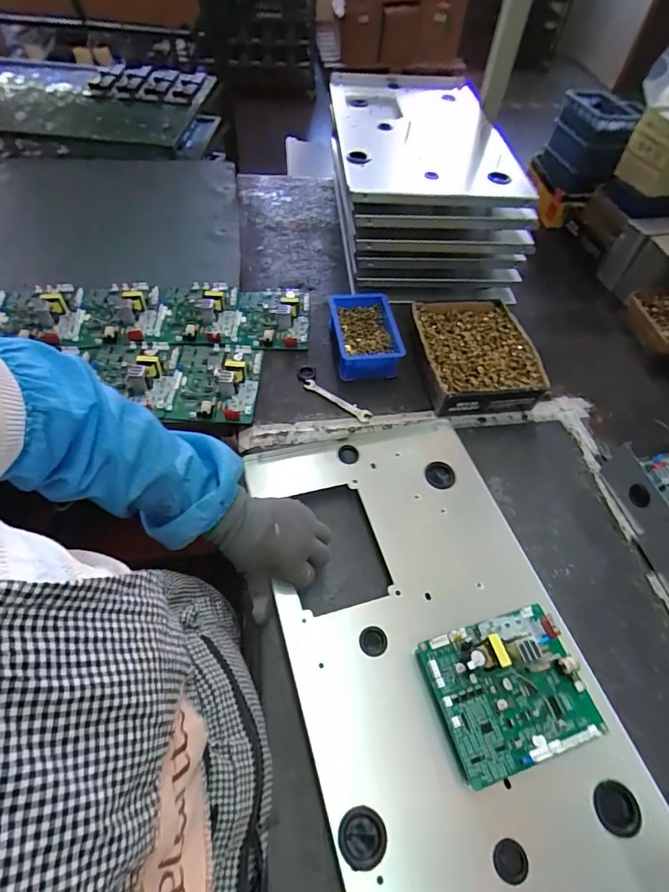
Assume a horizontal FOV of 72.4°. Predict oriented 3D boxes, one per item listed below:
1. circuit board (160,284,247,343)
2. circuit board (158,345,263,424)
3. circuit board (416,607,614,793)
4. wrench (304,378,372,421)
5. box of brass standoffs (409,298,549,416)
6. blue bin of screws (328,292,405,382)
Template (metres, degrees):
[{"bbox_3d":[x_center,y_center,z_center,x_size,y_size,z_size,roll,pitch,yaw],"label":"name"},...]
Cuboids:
[{"bbox_3d":[-0.232,-0.240,0.795,0.137,0.035,0.170,-10,56,-11],"label":"circuit board"},{"bbox_3d":[-0.185,-0.107,0.700,0.133,0.031,0.163,2,55,-2],"label":"circuit board"},{"bbox_3d":[0.177,0.240,0.459,0.153,0.051,0.133,-13,57,-12],"label":"circuit board"},{"bbox_3d":[0.004,-0.073,0.713,0.115,0.007,0.023,33,59,18],"label":"wrench"},{"bbox_3d":[0.234,-0.150,0.762,0.195,0.058,0.218,-5,55,-7],"label":"box of brass standoffs"},{"bbox_3d":[0.052,-0.183,0.764,0.110,0.055,0.156,-5,55,-7],"label":"blue bin of screws"}]

